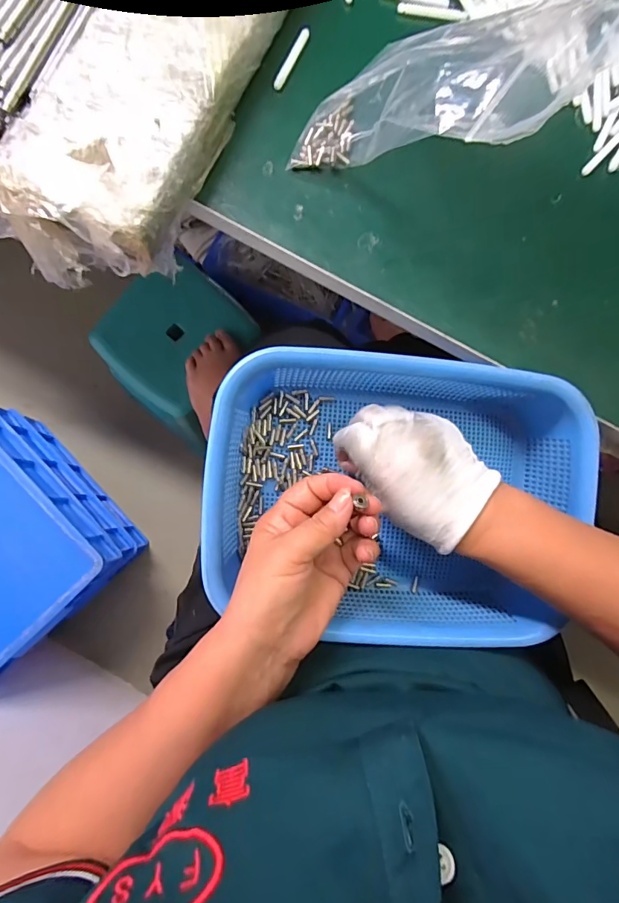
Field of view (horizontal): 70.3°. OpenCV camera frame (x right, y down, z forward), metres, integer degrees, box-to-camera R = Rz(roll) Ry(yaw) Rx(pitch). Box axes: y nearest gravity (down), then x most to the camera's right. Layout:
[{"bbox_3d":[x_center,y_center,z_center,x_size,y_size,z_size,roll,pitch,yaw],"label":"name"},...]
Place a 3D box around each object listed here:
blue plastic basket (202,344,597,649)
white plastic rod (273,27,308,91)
[{"bbox_3d":[0.069,0.040,0.354,0.285,0.097,0.206,5,84,-2],"label":"blue plastic basket"},{"bbox_3d":[-0.015,-0.321,0.359,0.008,0.005,0.057,26,84,0],"label":"white plastic rod"}]

